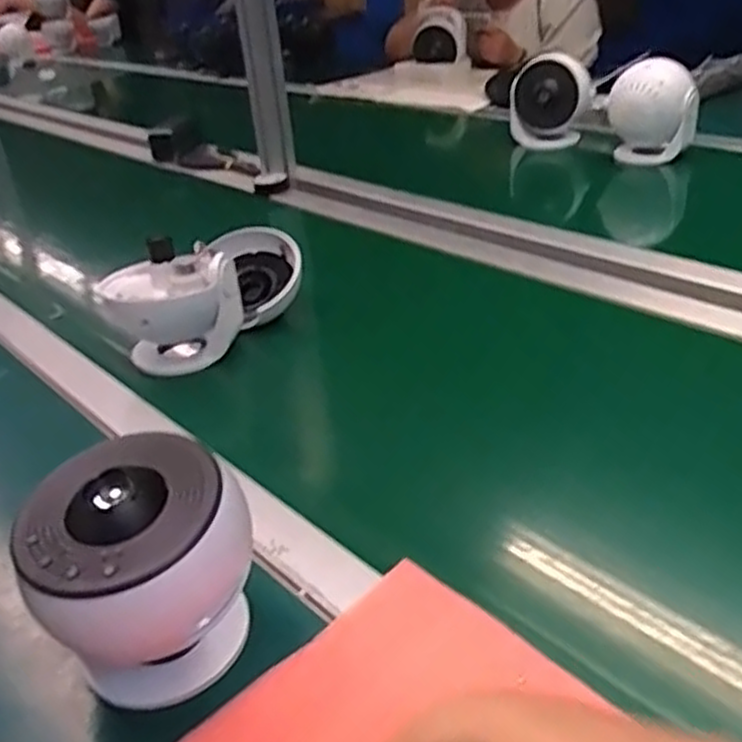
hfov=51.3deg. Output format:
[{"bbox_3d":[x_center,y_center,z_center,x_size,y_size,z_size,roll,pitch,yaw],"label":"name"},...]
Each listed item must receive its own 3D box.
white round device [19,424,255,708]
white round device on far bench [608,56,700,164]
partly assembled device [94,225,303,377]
[{"bbox_3d":[-0.117,0.110,0.406,0.107,0.116,0.089,-24,35,-28],"label":"white round device"},{"bbox_3d":[0.406,-0.372,1.113,0.122,0.132,0.104,4,32,17],"label":"white round device on far bench"},{"bbox_3d":[-0.155,-0.081,0.745,0.174,0.104,0.143,-11,31,-8],"label":"partly assembled device"}]

